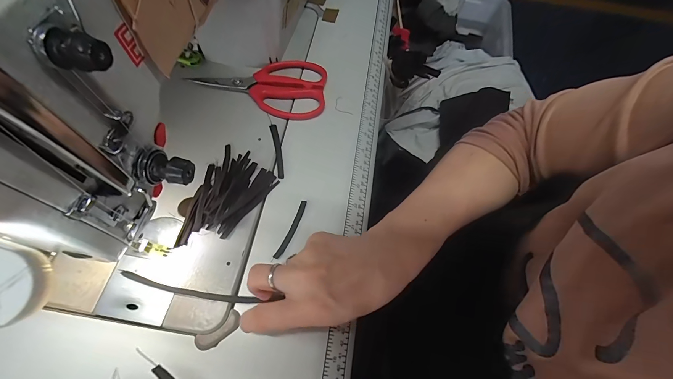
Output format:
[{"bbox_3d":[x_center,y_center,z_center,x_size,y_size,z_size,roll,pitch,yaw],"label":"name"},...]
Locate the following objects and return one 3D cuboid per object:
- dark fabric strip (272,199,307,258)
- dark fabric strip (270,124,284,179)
[{"bbox_3d":[-0.047,0.041,0.301,0.008,0.004,0.067,21,64,7],"label":"dark fabric strip"},{"bbox_3d":[-0.070,-0.047,0.340,0.009,0.004,0.075,-11,64,-9],"label":"dark fabric strip"}]

